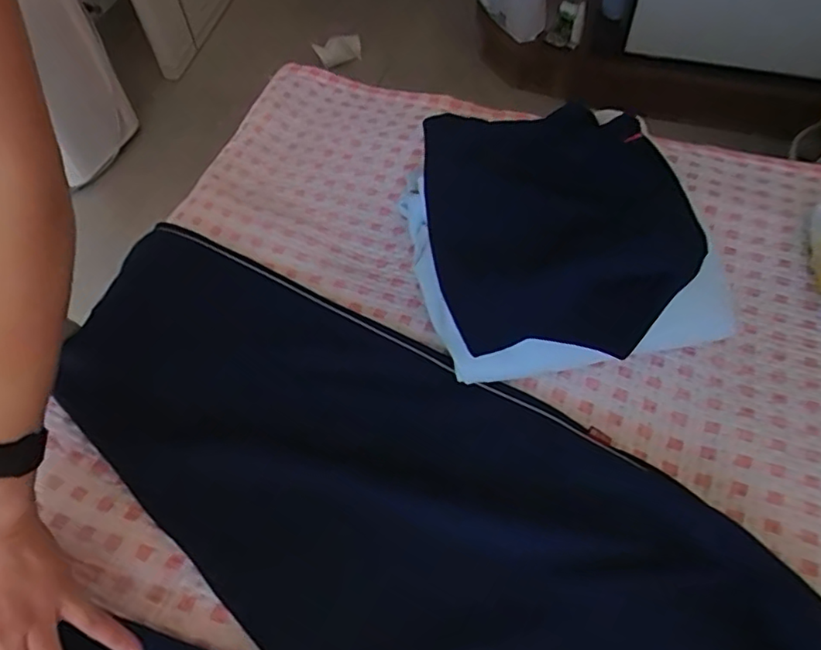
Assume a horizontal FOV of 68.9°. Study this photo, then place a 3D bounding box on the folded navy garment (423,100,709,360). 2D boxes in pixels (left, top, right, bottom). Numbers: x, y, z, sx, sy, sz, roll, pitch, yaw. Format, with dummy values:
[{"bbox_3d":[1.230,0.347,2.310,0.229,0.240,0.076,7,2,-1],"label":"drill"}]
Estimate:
[{"bbox_3d":[0.131,-0.096,0.547,0.236,0.076,0.258,-6,57,-1],"label":"folded navy garment"}]

